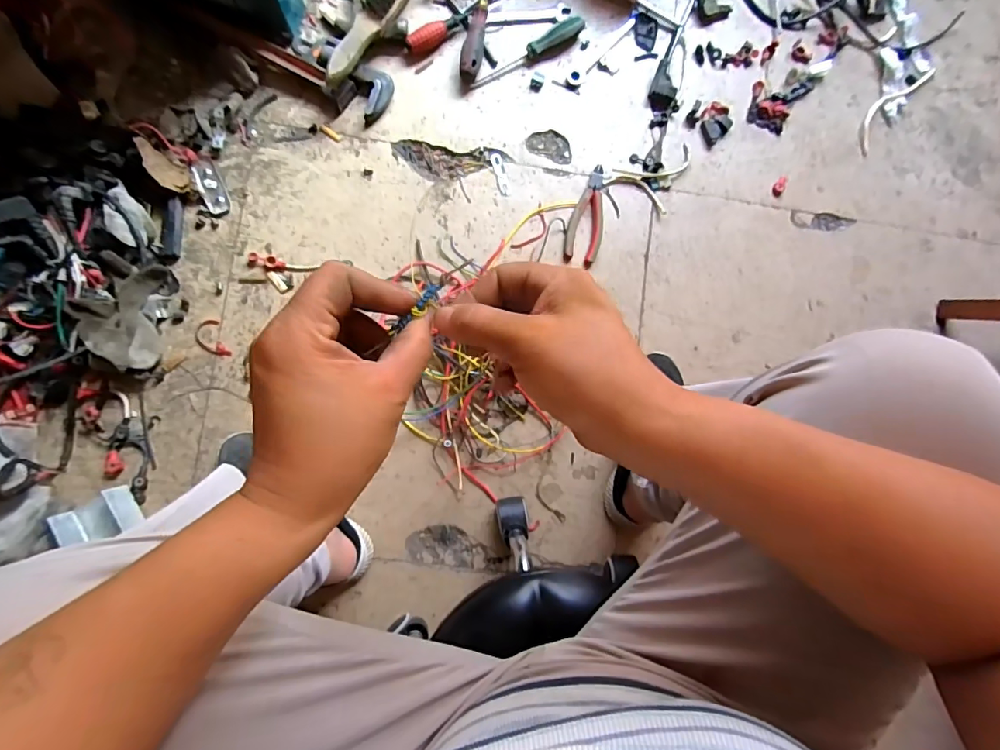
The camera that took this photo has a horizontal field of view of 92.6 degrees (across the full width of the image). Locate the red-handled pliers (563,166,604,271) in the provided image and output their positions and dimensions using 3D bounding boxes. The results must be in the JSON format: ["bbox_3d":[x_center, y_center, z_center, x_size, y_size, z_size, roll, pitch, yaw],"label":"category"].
[{"bbox_3d":[0.134,-0.241,0.716,0.051,0.010,0.152,16,85,-2],"label":"red-handled pliers"}]

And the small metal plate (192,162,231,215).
[{"bbox_3d":[-0.409,-0.266,0.678,0.031,0.006,0.078,-23,89,-21],"label":"small metal plate"}]

